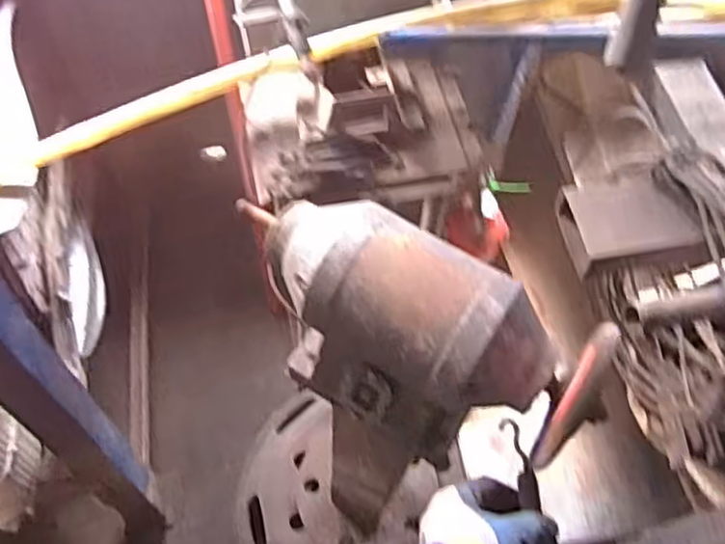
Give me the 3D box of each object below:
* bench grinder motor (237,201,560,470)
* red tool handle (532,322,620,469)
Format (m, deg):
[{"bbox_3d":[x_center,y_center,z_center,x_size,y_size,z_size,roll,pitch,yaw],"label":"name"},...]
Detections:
[{"bbox_3d":[0.032,0.056,0.643,0.272,0.182,0.140,27,65,14],"label":"bench grinder motor"},{"bbox_3d":[0.169,0.098,0.551,0.025,0.013,0.122,28,93,14],"label":"red tool handle"}]

